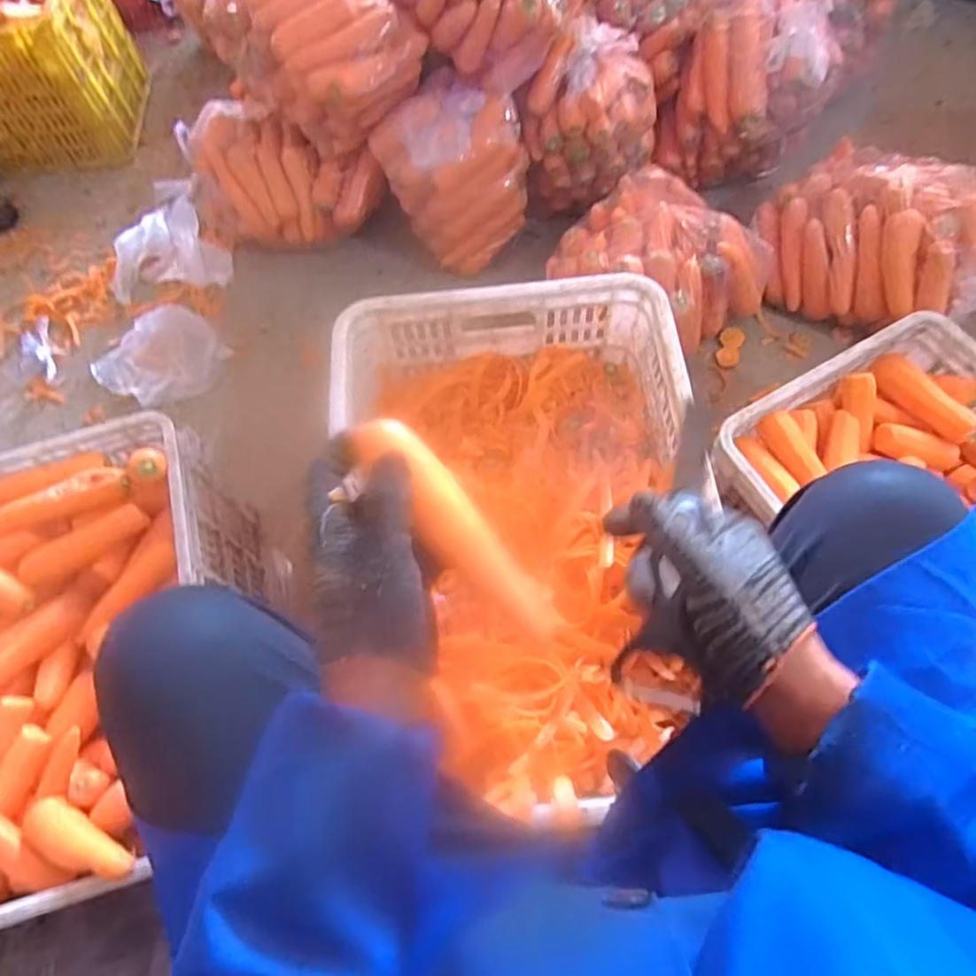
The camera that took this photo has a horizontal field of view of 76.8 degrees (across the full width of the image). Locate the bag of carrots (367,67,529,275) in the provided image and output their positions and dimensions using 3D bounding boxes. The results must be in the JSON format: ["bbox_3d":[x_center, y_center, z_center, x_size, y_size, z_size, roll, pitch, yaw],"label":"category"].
[{"bbox_3d":[-0.052,-0.556,1.092,0.226,0.276,0.169,-33,68,-11],"label":"bag of carrots"}]

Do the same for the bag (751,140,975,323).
[{"bbox_3d":[0.667,-0.409,1.041,0.401,0.210,0.232,33,72,16],"label":"bag"}]

